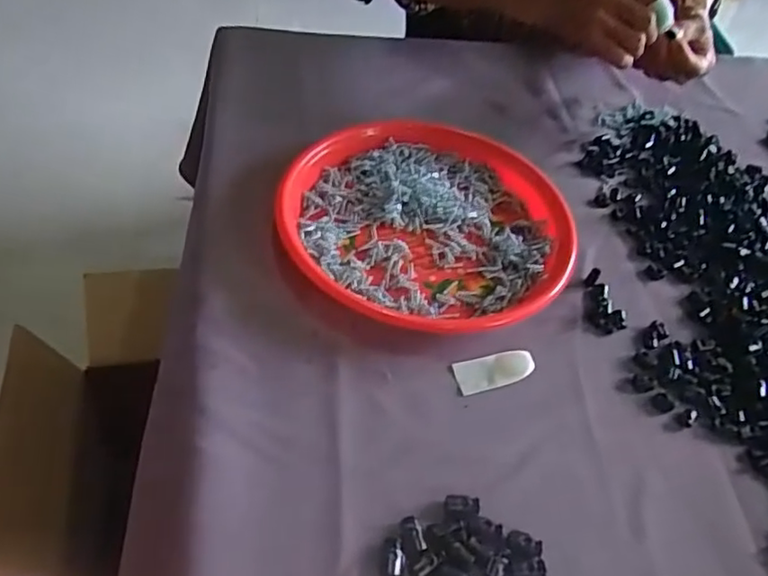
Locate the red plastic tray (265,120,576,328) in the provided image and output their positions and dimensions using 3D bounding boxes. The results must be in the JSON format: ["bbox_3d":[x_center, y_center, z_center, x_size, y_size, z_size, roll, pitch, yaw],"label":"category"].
[{"bbox_3d":[0.035,-0.055,0.527,0.227,0.031,0.225,-5,51,-15],"label":"red plastic tray"}]

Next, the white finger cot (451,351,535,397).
[{"bbox_3d":[0.078,0.058,0.449,0.055,0.010,0.025,-5,51,-15],"label":"white finger cot"}]

